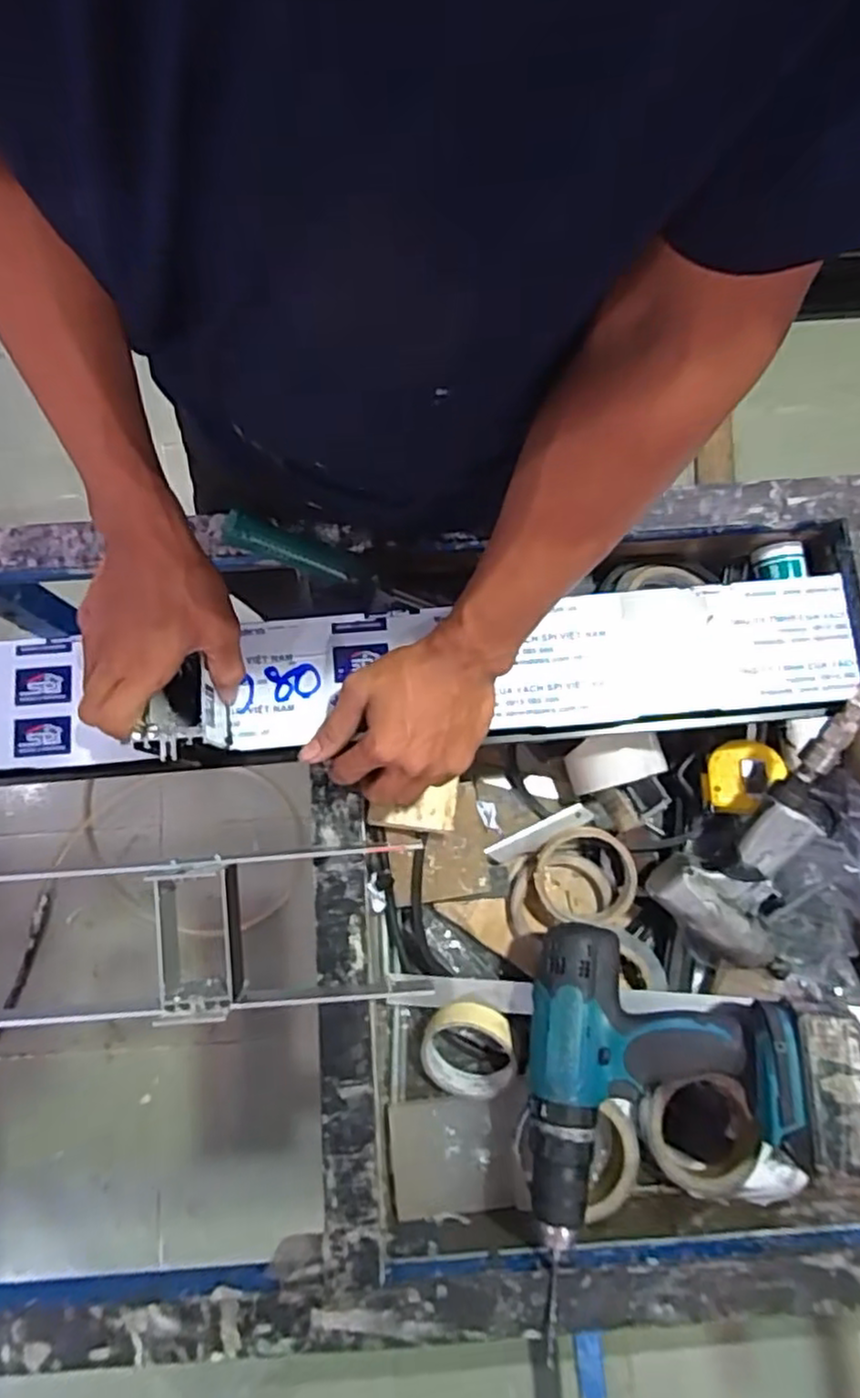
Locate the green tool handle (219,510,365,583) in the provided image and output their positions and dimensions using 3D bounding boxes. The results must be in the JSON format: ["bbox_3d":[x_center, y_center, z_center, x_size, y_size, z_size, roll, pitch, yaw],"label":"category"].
[{"bbox_3d":[-0.112,-0.123,0.585,0.115,0.024,0.027,17,79,-24],"label":"green tool handle"}]

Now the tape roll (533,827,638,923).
[{"bbox_3d":[0.142,0.163,0.646,0.086,0.034,0.086,0,80,0],"label":"tape roll"}]

